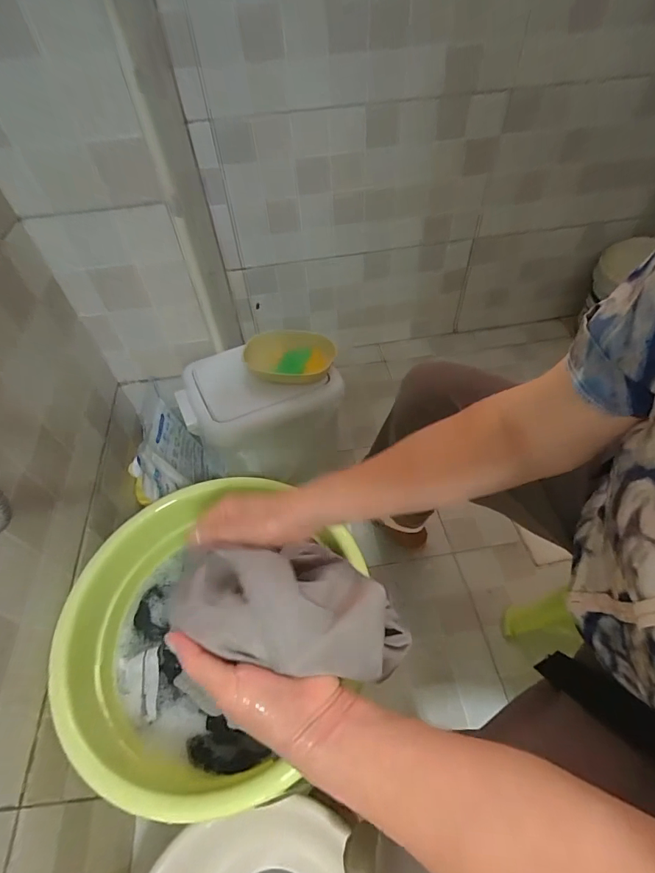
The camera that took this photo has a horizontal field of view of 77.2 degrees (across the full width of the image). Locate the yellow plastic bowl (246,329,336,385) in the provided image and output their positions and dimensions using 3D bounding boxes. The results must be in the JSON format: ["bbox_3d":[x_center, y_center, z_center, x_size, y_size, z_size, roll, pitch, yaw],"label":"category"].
[{"bbox_3d":[-0.062,-0.138,0.690,0.141,0.041,0.121,0,51,3],"label":"yellow plastic bowl"}]

